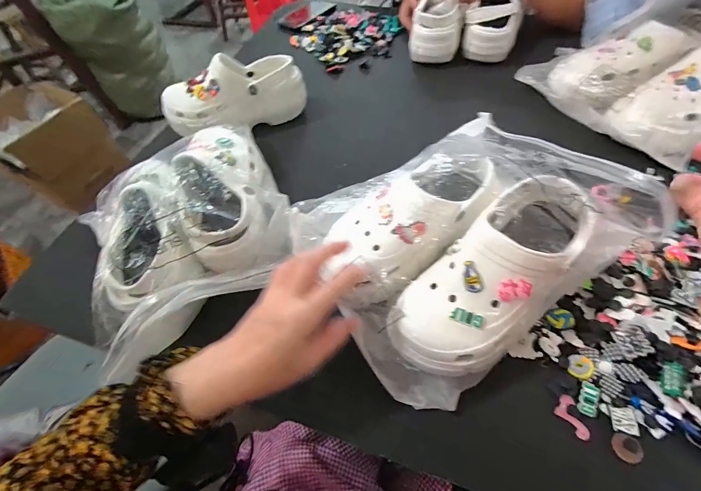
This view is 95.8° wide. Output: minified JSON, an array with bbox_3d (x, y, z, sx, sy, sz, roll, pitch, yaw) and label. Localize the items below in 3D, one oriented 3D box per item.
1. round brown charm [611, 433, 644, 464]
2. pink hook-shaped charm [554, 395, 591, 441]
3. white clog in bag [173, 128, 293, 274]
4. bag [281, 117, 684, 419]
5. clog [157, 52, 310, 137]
[{"bbox_3d":[0.259,0.189,0.295,0.025,0.007,0.023,-2,57,2],"label":"round brown charm"},{"bbox_3d":[0.216,0.169,0.311,0.020,0.008,0.039,-9,57,-3],"label":"pink hook-shaped charm"},{"bbox_3d":[-0.163,-0.076,0.427,0.116,0.096,0.247,-22,58,-10],"label":"white clog in bag"},{"bbox_3d":[0.122,-0.022,0.346,0.306,0.149,0.241,-32,61,-17],"label":"bag"},{"bbox_3d":[-0.202,-0.264,0.558,0.245,0.100,0.084,-22,58,-10],"label":"clog"}]

